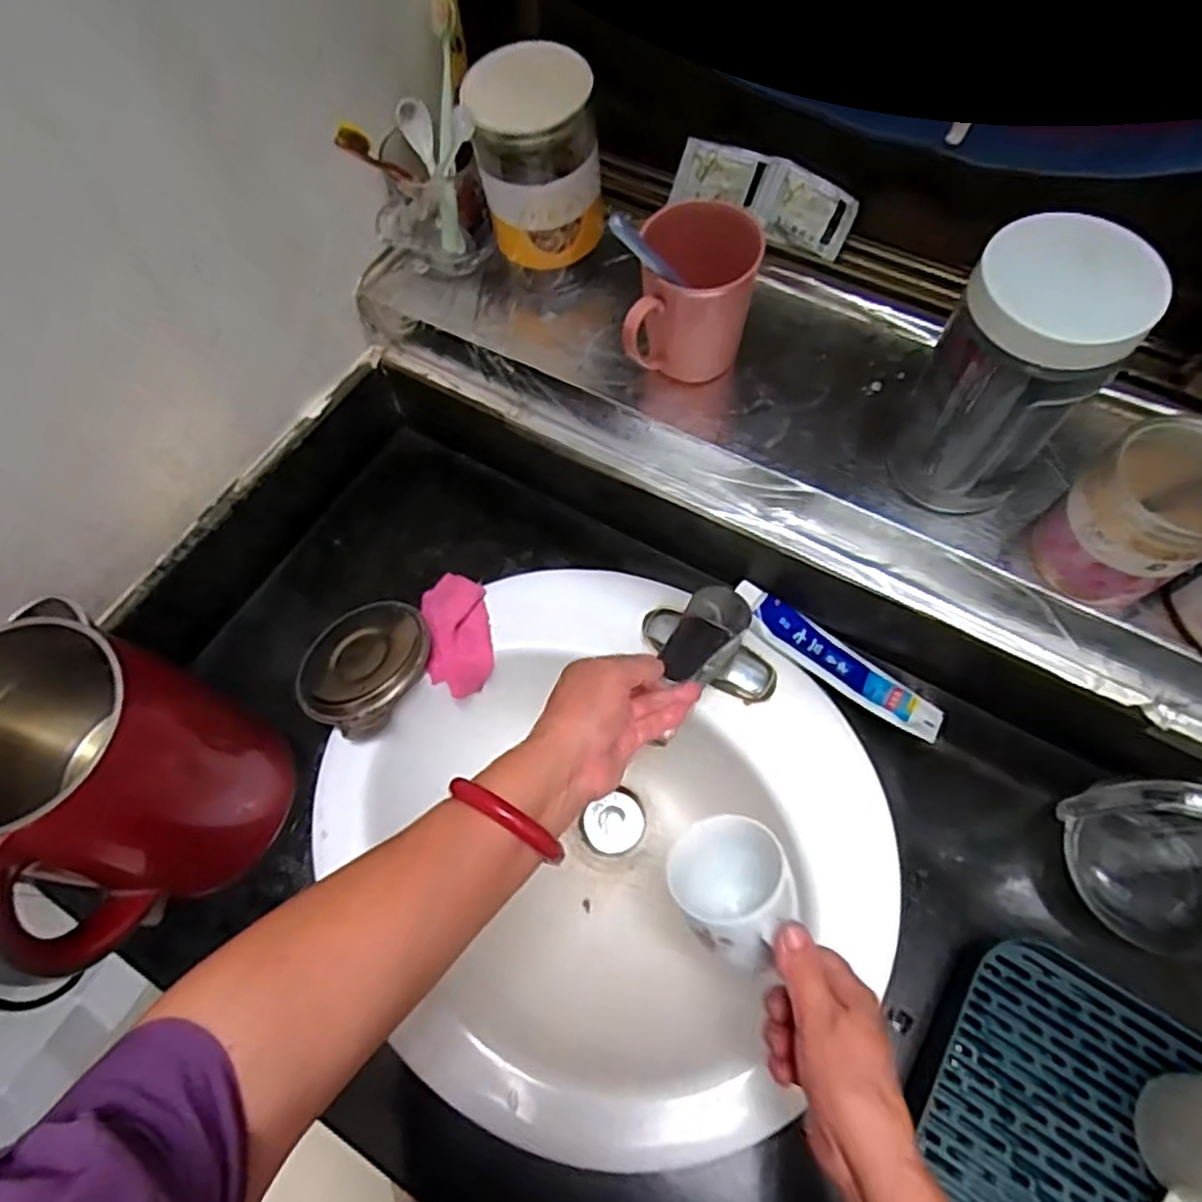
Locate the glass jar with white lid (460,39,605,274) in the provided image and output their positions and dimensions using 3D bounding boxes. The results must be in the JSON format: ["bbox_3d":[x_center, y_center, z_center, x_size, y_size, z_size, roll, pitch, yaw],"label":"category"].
[{"bbox_3d":[-0.050,-0.350,0.574,0.094,0.140,0.081,-5,64,-3],"label":"glass jar with white lid"}]

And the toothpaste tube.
[{"bbox_3d":[0.210,0.053,0.643,0.204,0.030,0.048,34,68,15],"label":"toothpaste tube"}]

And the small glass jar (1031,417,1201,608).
[{"bbox_3d":[0.349,-0.050,0.467,0.078,0.113,0.081,0,64,0],"label":"small glass jar"}]

